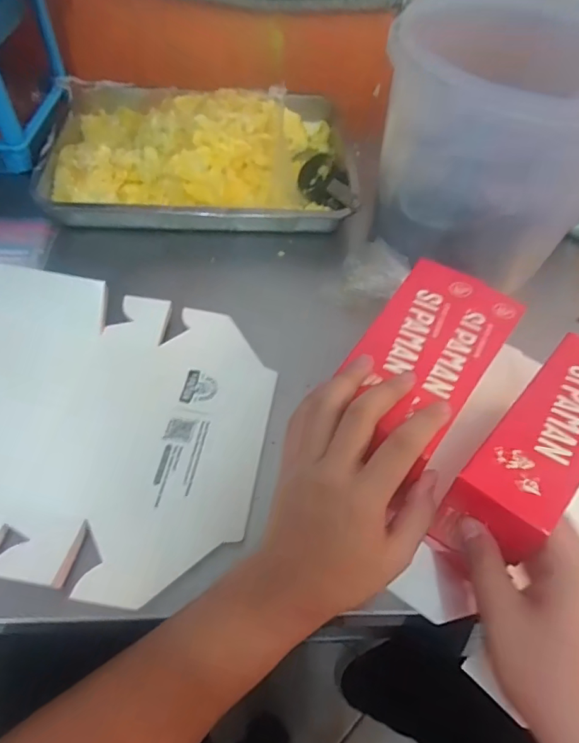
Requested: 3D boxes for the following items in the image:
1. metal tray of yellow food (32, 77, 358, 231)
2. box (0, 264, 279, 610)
[{"bbox_3d":[-0.116,-0.299,0.635,0.382,0.065,0.270,-1,55,-5],"label":"metal tray of yellow food"},{"bbox_3d":[-0.199,0.037,0.421,0.347,0.026,0.274,10,55,0],"label":"box"}]

